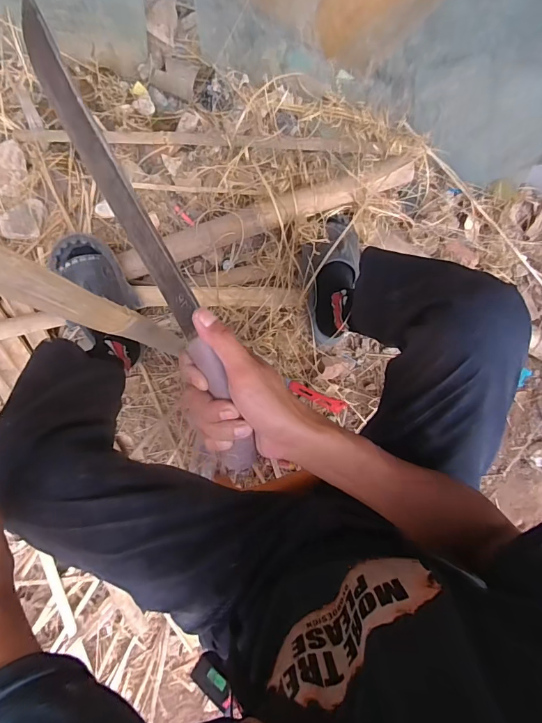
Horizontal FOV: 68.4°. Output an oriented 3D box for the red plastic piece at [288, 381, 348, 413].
[{"bbox_3d":[0.109,0.085,0.929,0.144,0.023,0.030,22,87,-1],"label":"red plastic piece"}]

